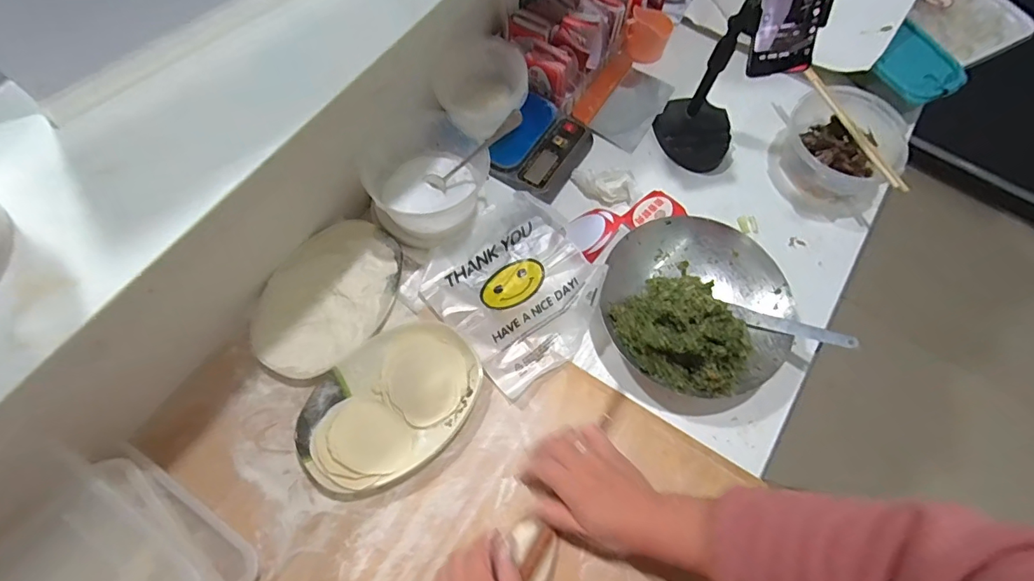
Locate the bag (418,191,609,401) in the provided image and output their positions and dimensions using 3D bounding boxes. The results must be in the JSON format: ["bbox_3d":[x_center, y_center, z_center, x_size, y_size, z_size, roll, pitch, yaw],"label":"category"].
[{"bbox_3d":[0.006,-0.005,0.595,0.199,0.040,0.196,-37,72,-17],"label":"bag"}]

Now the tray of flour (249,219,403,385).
[{"bbox_3d":[-0.218,0.008,0.569,0.132,0.019,0.198,28,68,10],"label":"tray of flour"}]

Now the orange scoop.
[{"bbox_3d":[0.162,-0.341,0.734,0.064,0.066,0.237,33,70,12],"label":"orange scoop"}]

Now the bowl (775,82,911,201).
[{"bbox_3d":[0.431,-0.192,0.664,0.147,0.079,0.146,1,67,-1],"label":"bowl"}]

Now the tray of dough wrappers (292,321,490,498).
[{"bbox_3d":[-0.133,0.120,0.521,0.194,0.028,0.139,-40,73,-18],"label":"tray of dough wrappers"}]

